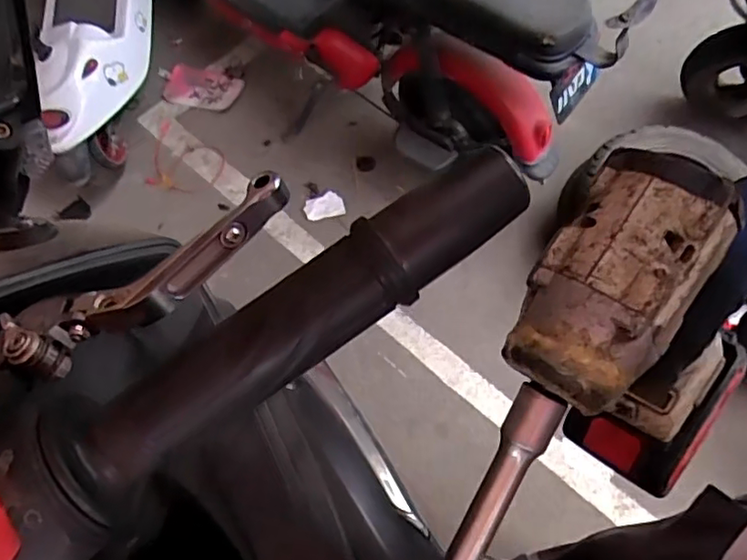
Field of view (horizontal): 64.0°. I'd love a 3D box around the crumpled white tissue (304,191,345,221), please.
[{"bbox_3d":[-0.117,-0.176,1.429,0.092,0.033,0.060,-11,62,-7],"label":"crumpled white tissue"}]

